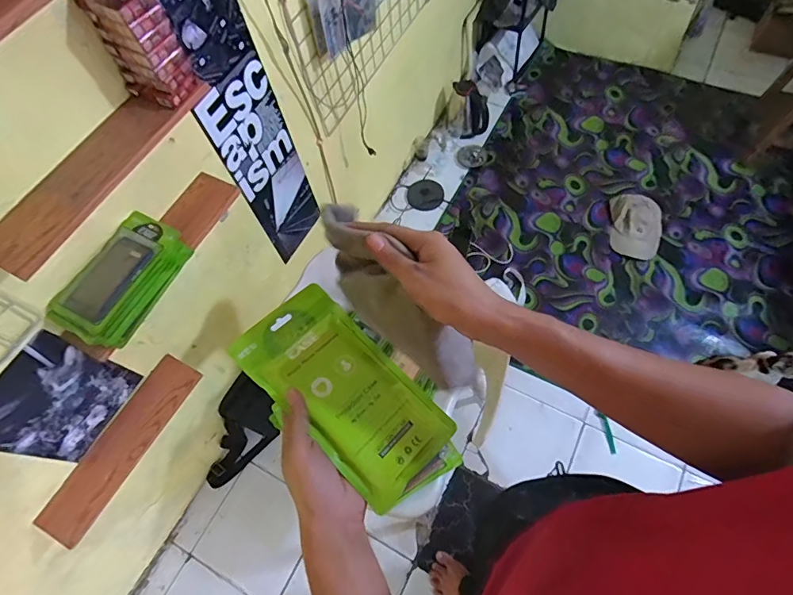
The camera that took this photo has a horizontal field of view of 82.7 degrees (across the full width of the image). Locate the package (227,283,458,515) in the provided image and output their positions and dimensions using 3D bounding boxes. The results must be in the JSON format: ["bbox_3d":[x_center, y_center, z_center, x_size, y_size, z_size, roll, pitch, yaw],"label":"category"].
[{"bbox_3d":[-0.050,0.087,0.437,0.208,0.009,0.109,43,61,10],"label":"package"}]

